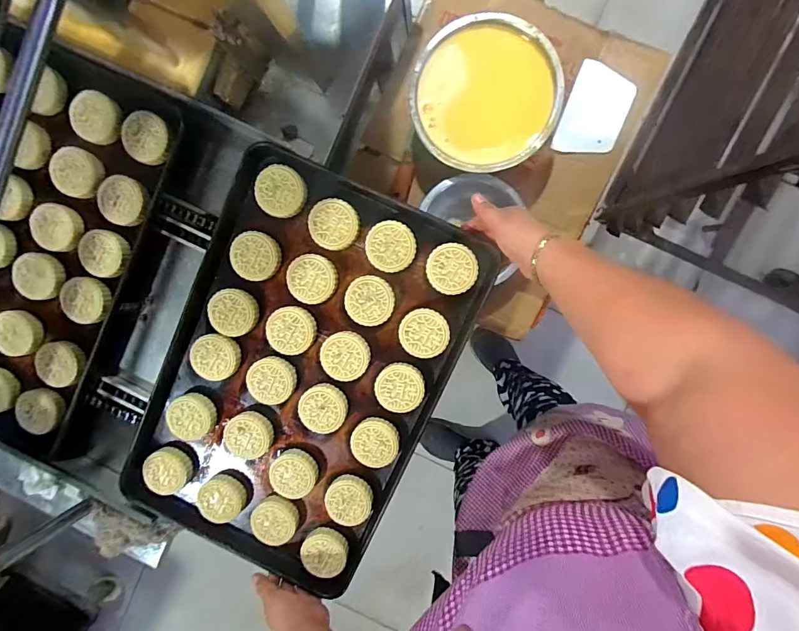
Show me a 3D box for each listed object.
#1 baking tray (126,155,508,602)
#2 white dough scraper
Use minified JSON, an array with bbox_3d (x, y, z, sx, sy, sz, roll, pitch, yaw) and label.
[{"bbox_3d":[-0.153,0.098,0.638,0.399,0.052,0.598,24,99,1],"label":"baking tray"},{"bbox_3d":[0.332,-0.345,0.709,0.098,0.004,0.149,21,97,9],"label":"white dough scraper"}]

